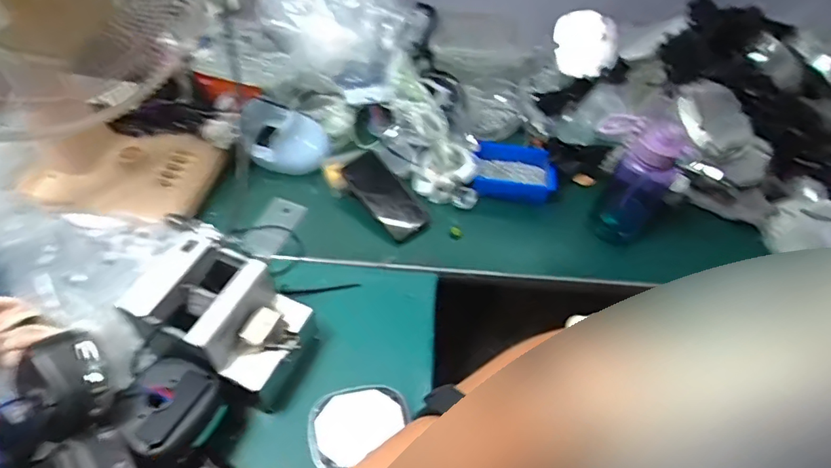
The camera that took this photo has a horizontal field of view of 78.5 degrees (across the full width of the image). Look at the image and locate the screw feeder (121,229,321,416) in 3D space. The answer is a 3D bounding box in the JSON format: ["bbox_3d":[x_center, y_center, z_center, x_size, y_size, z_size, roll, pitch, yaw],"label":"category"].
[{"bbox_3d":[-0.239,0.111,0.652,0.177,0.151,0.127,24,55,12],"label":"screw feeder"}]

